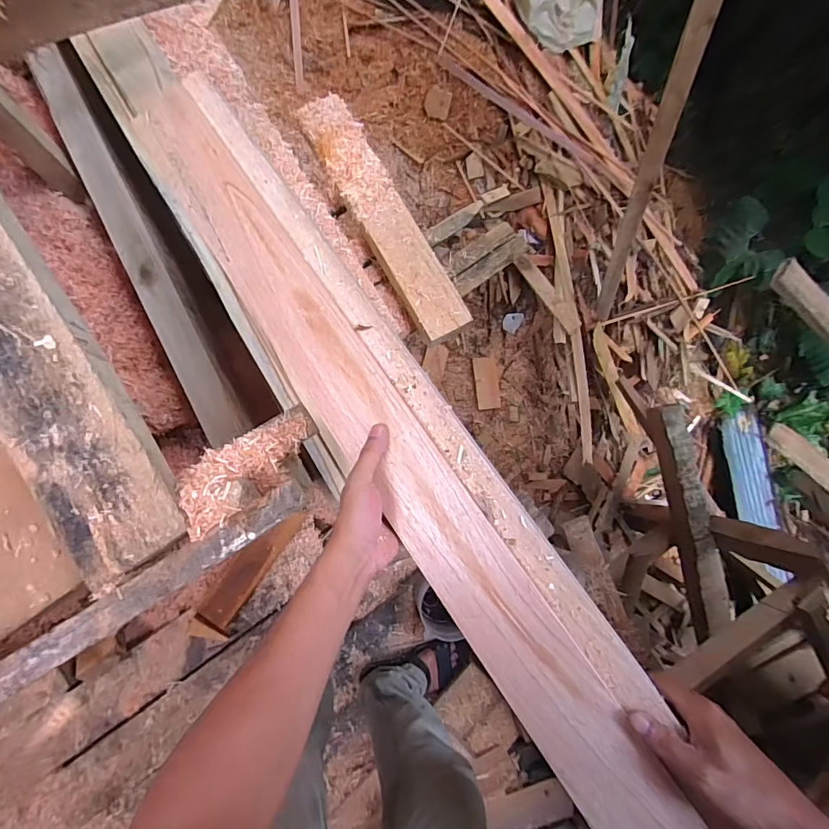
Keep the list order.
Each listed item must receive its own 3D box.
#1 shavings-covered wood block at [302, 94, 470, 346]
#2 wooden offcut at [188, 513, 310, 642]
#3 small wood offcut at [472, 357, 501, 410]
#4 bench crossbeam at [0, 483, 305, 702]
[{"bbox_3d":[-0.080,-0.517,1.168,0.145,0.047,0.711,-29,88,-6],"label":"shavings-covered wood block"},{"bbox_3d":[-0.396,0.370,1.068,0.097,0.040,0.347,32,84,-1],"label":"wooden offcut"},{"bbox_3d":[0.293,-0.127,1.812,0.097,0.029,0.204,-7,86,-5],"label":"small wood offcut"},{"bbox_3d":[-0.474,0.300,0.455,0.814,0.061,0.044,-30,88,-6],"label":"bench crossbeam"}]

